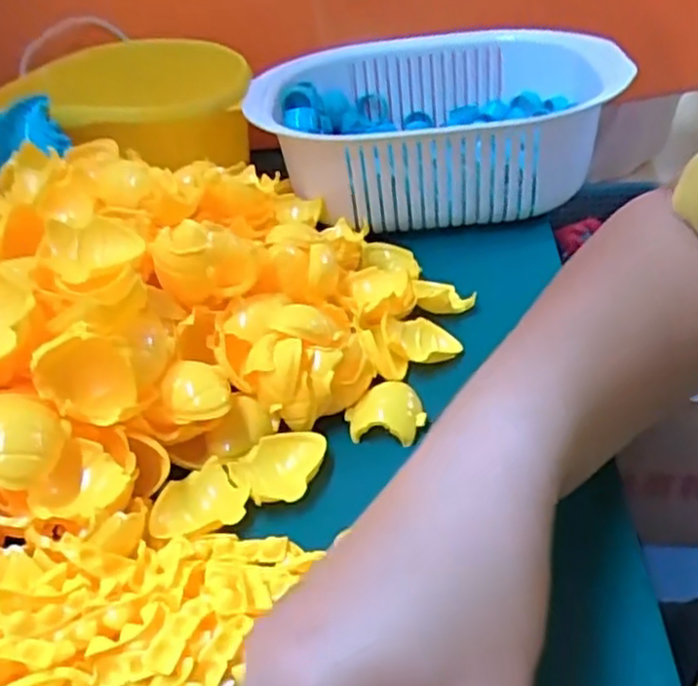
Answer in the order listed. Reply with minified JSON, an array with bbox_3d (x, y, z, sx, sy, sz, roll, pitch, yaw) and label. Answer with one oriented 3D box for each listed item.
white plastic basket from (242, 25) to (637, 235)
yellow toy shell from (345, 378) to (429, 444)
[{"bbox_3d":[0.066,-0.164,0.566,0.252,0.087,0.214,-17,37,-12],"label":"white plastic basket"},{"bbox_3d":[0.019,0.033,0.376,0.039,0.009,0.039,3,38,15],"label":"yellow toy shell"}]

